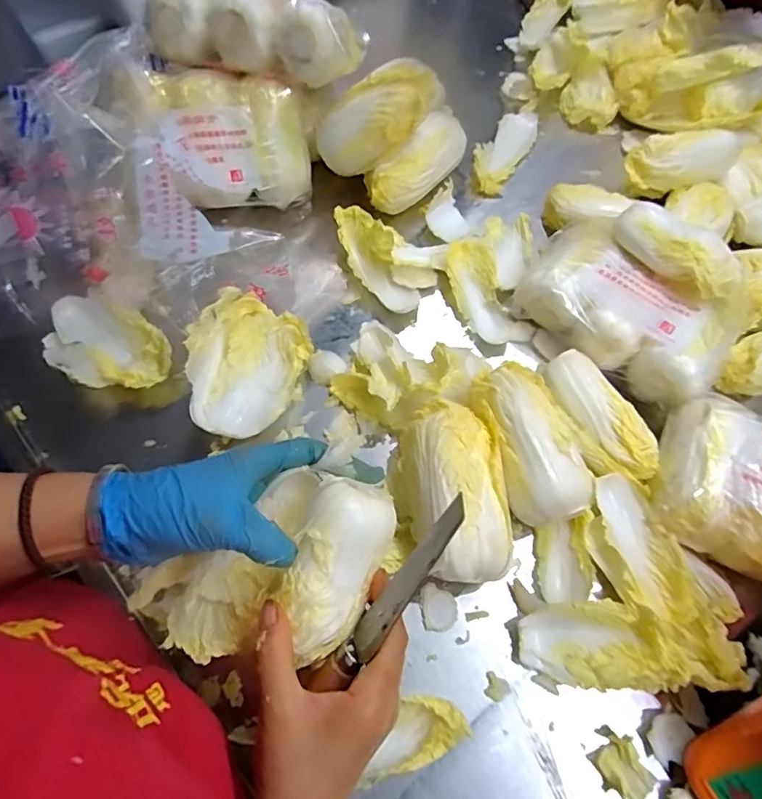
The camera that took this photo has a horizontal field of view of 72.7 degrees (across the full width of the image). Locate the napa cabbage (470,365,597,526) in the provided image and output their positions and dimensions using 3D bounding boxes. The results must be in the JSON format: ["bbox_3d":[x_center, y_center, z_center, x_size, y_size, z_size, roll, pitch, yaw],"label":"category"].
[{"bbox_3d":[0.122,0.035,0.430,0.068,0.064,0.129,-16,67,-9],"label":"napa cabbage"}]

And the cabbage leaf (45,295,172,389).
[{"bbox_3d":[-0.251,-0.046,0.479,0.123,0.028,0.075,22,67,7],"label":"cabbage leaf"}]

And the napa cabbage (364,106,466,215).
[{"bbox_3d":[0.042,-0.253,0.564,0.142,0.057,0.050,-41,73,-18],"label":"napa cabbage"}]

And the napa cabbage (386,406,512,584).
[{"bbox_3d":[0.053,0.080,0.412,0.081,0.074,0.125,-7,66,-5],"label":"napa cabbage"}]

